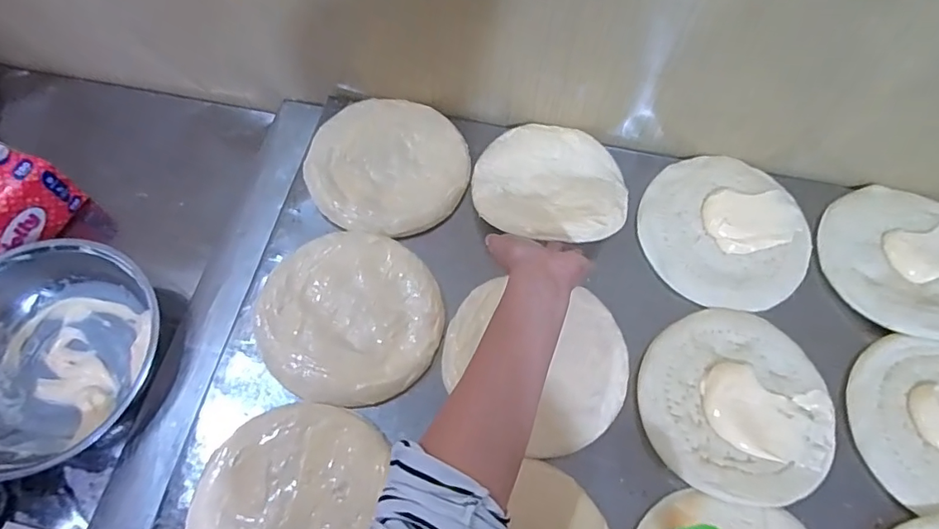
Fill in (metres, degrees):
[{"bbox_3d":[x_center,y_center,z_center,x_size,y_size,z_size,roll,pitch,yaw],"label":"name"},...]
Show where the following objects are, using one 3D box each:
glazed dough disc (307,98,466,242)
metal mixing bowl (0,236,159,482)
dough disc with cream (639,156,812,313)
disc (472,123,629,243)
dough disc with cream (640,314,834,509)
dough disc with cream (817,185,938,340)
[{"bbox_3d":[-0.105,-0.129,0.657,0.198,0.009,0.188,1,67,-2],"label":"glazed dough disc"},{"bbox_3d":[-0.510,0.108,0.609,0.224,0.079,0.263,3,67,-1],"label":"metal mixing bowl"},{"bbox_3d":[0.312,-0.047,0.635,0.186,0.016,0.206,-13,68,-8],"label":"dough disc with cream"},{"bbox_3d":[0.105,-0.105,0.645,0.187,0.025,0.183,1,54,-1],"label":"disc"},{"bbox_3d":[0.285,0.143,0.549,0.191,0.018,0.197,6,67,0],"label":"dough disc with cream"},{"bbox_3d":[0.528,-0.006,0.619,0.180,0.040,0.195,1,67,-2],"label":"dough disc with cream"}]

